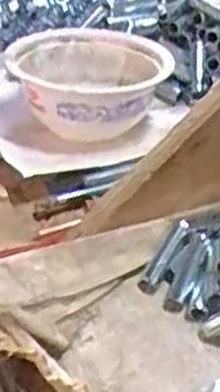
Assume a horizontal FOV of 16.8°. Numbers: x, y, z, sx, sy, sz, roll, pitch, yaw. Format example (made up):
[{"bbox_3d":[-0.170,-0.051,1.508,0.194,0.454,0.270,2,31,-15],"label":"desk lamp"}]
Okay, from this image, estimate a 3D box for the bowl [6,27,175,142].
[{"bbox_3d":[-0.014,-0.085,0.541,0.110,0.049,0.101,1,41,0],"label":"bowl"}]

